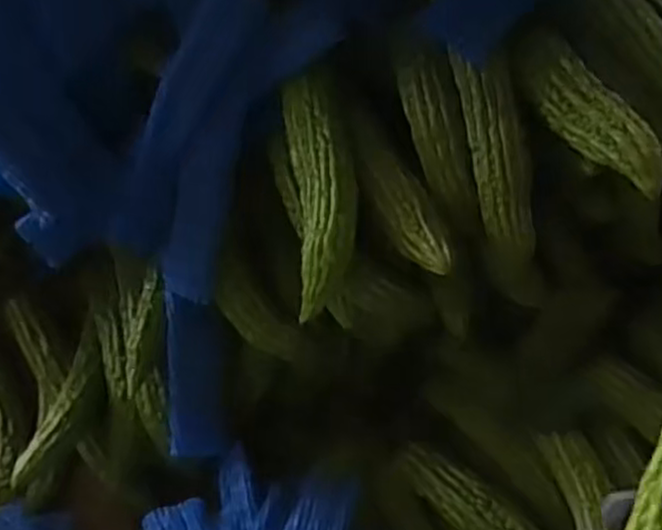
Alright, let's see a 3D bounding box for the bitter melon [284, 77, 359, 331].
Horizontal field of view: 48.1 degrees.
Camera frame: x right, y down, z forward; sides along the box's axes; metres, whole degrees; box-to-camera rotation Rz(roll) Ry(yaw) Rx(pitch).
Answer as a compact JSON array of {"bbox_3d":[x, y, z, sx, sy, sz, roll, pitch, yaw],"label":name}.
[{"bbox_3d":[-0.007,-0.057,0.564,0.051,0.046,0.190,-4,72,0],"label":"bitter melon"}]

